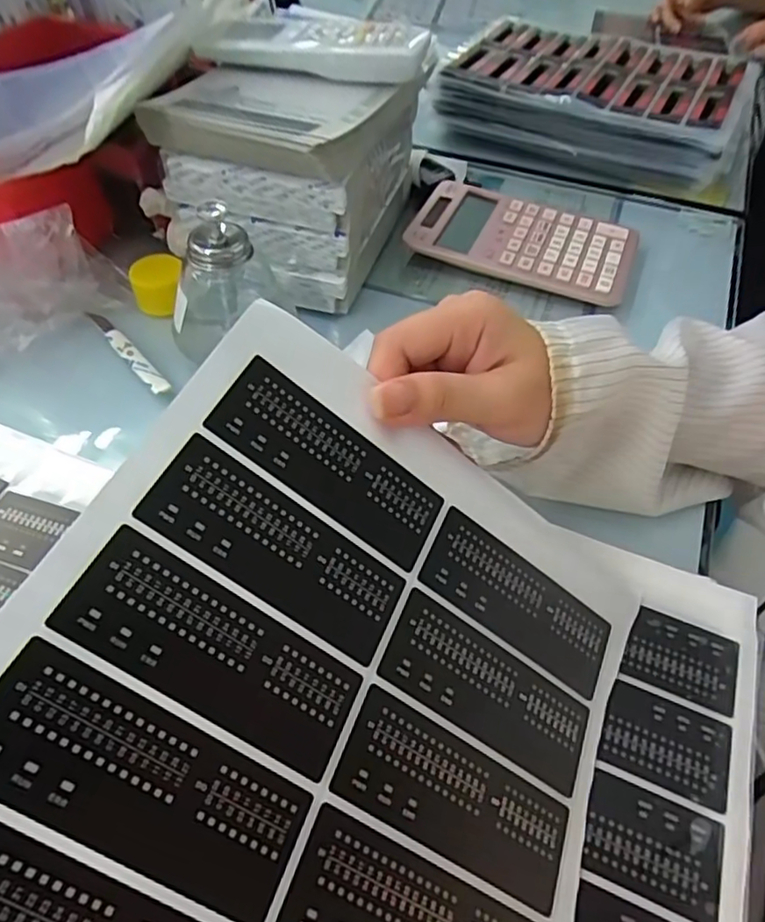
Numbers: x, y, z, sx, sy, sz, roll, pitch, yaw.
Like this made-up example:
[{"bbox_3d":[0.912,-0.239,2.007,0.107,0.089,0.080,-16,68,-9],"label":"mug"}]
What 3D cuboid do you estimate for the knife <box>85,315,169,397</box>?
[{"bbox_3d":[-0.180,-0.079,0.431,0.012,0.007,0.106,-35,60,-24],"label":"knife"}]

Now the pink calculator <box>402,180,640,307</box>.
[{"bbox_3d":[0.116,-0.184,0.516,0.179,0.026,0.106,19,55,14],"label":"pink calculator"}]

